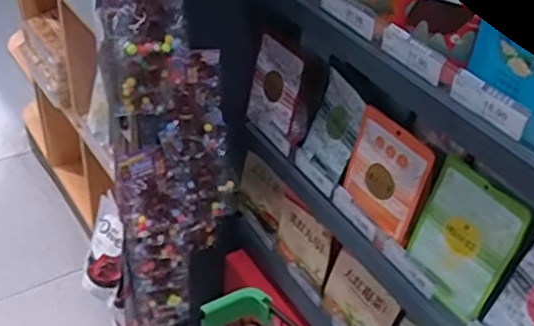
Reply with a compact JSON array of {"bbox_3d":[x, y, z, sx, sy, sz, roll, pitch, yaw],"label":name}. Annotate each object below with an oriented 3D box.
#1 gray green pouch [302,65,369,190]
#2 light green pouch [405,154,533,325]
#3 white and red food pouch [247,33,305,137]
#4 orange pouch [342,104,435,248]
[{"bbox_3d":[0.105,-0.049,0.977,0.024,0.162,0.119,-4,42,-31],"label":"gray green pouch"},{"bbox_3d":[0.251,0.098,0.800,0.043,0.172,0.131,-18,45,-26],"label":"light green pouch"},{"bbox_3d":[0.014,-0.124,1.049,0.015,0.154,0.105,-15,46,-37],"label":"white and red food pouch"},{"bbox_3d":[0.166,0.015,0.867,0.024,0.155,0.130,-21,47,-29],"label":"orange pouch"}]

